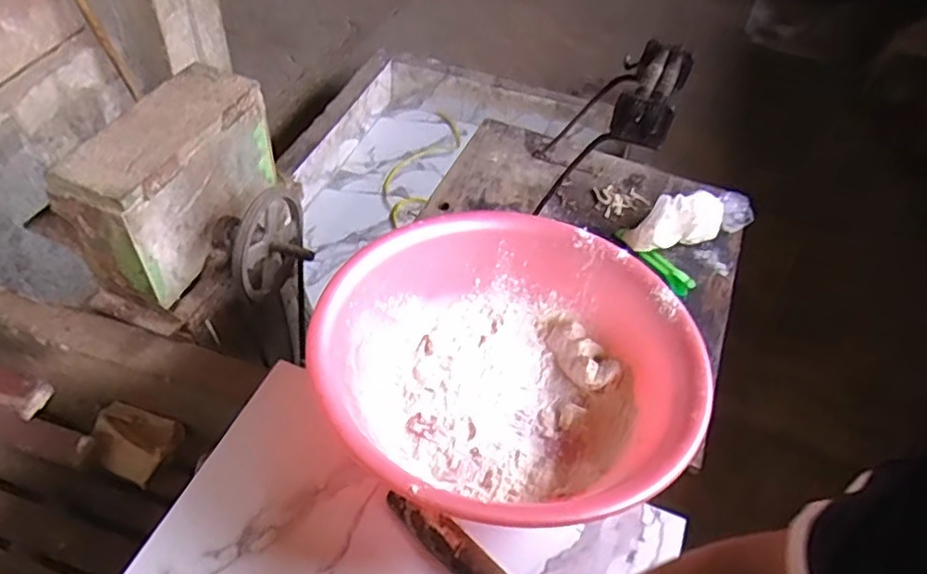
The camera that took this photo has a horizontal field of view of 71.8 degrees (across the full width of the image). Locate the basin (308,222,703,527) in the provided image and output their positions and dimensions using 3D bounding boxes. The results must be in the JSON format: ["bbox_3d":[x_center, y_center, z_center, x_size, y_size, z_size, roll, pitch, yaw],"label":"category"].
[{"bbox_3d":[0.050,0.090,0.735,0.388,0.174,0.392,0,49,0],"label":"basin"}]

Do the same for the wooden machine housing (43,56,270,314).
[{"bbox_3d":[-0.464,-0.177,1.044,0.125,0.221,0.347,16,51,13],"label":"wooden machine housing"}]

